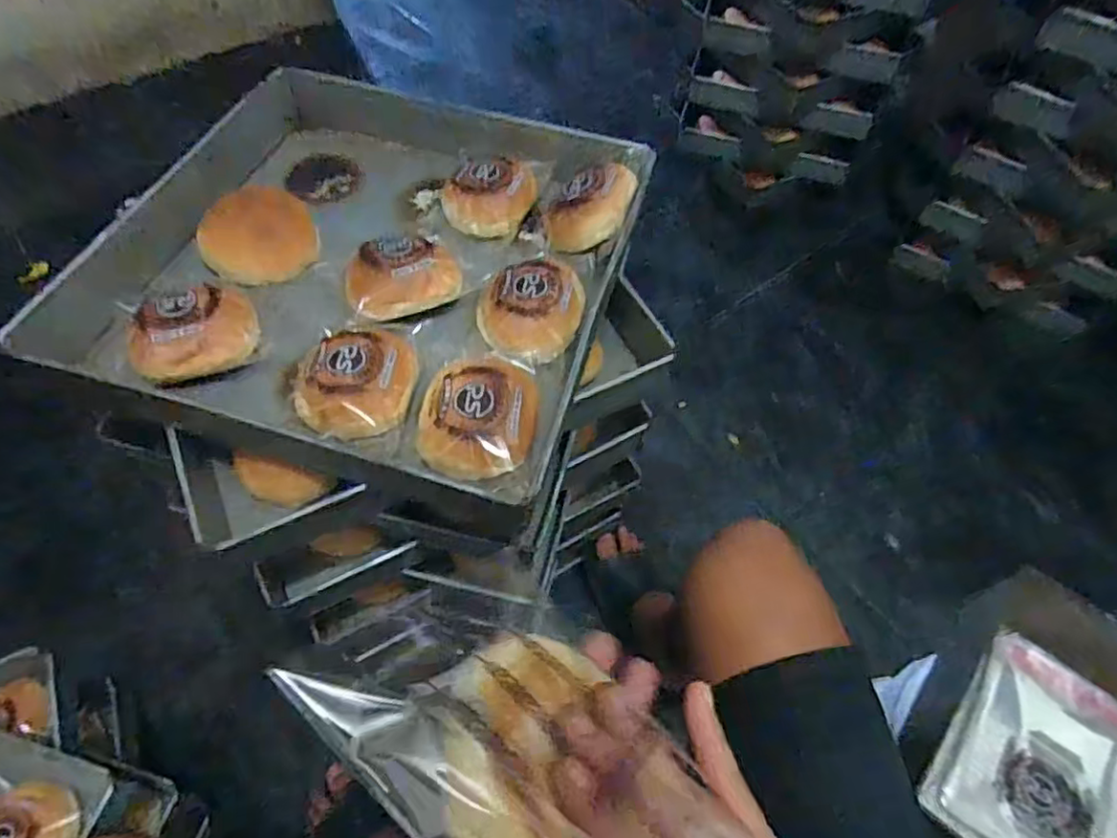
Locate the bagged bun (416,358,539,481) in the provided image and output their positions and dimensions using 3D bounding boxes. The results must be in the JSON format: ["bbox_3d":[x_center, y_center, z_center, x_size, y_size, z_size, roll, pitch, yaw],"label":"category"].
[{"bbox_3d":[-0.061,-0.001,0.481,0.082,0.034,0.081,1,58,-2],"label":"bagged bun"}]

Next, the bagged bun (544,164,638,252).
[{"bbox_3d":[0.028,-0.200,0.603,0.081,0.044,0.087,14,58,6],"label":"bagged bun"}]

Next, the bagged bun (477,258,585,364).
[{"bbox_3d":[-0.017,-0.095,0.546,0.092,0.033,0.090,1,58,-2],"label":"bagged bun"}]

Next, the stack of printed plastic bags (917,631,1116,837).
[{"bbox_3d":[0.453,0.318,0.587,0.157,0.024,0.198,38,64,19],"label":"stack of printed plastic bags"}]

